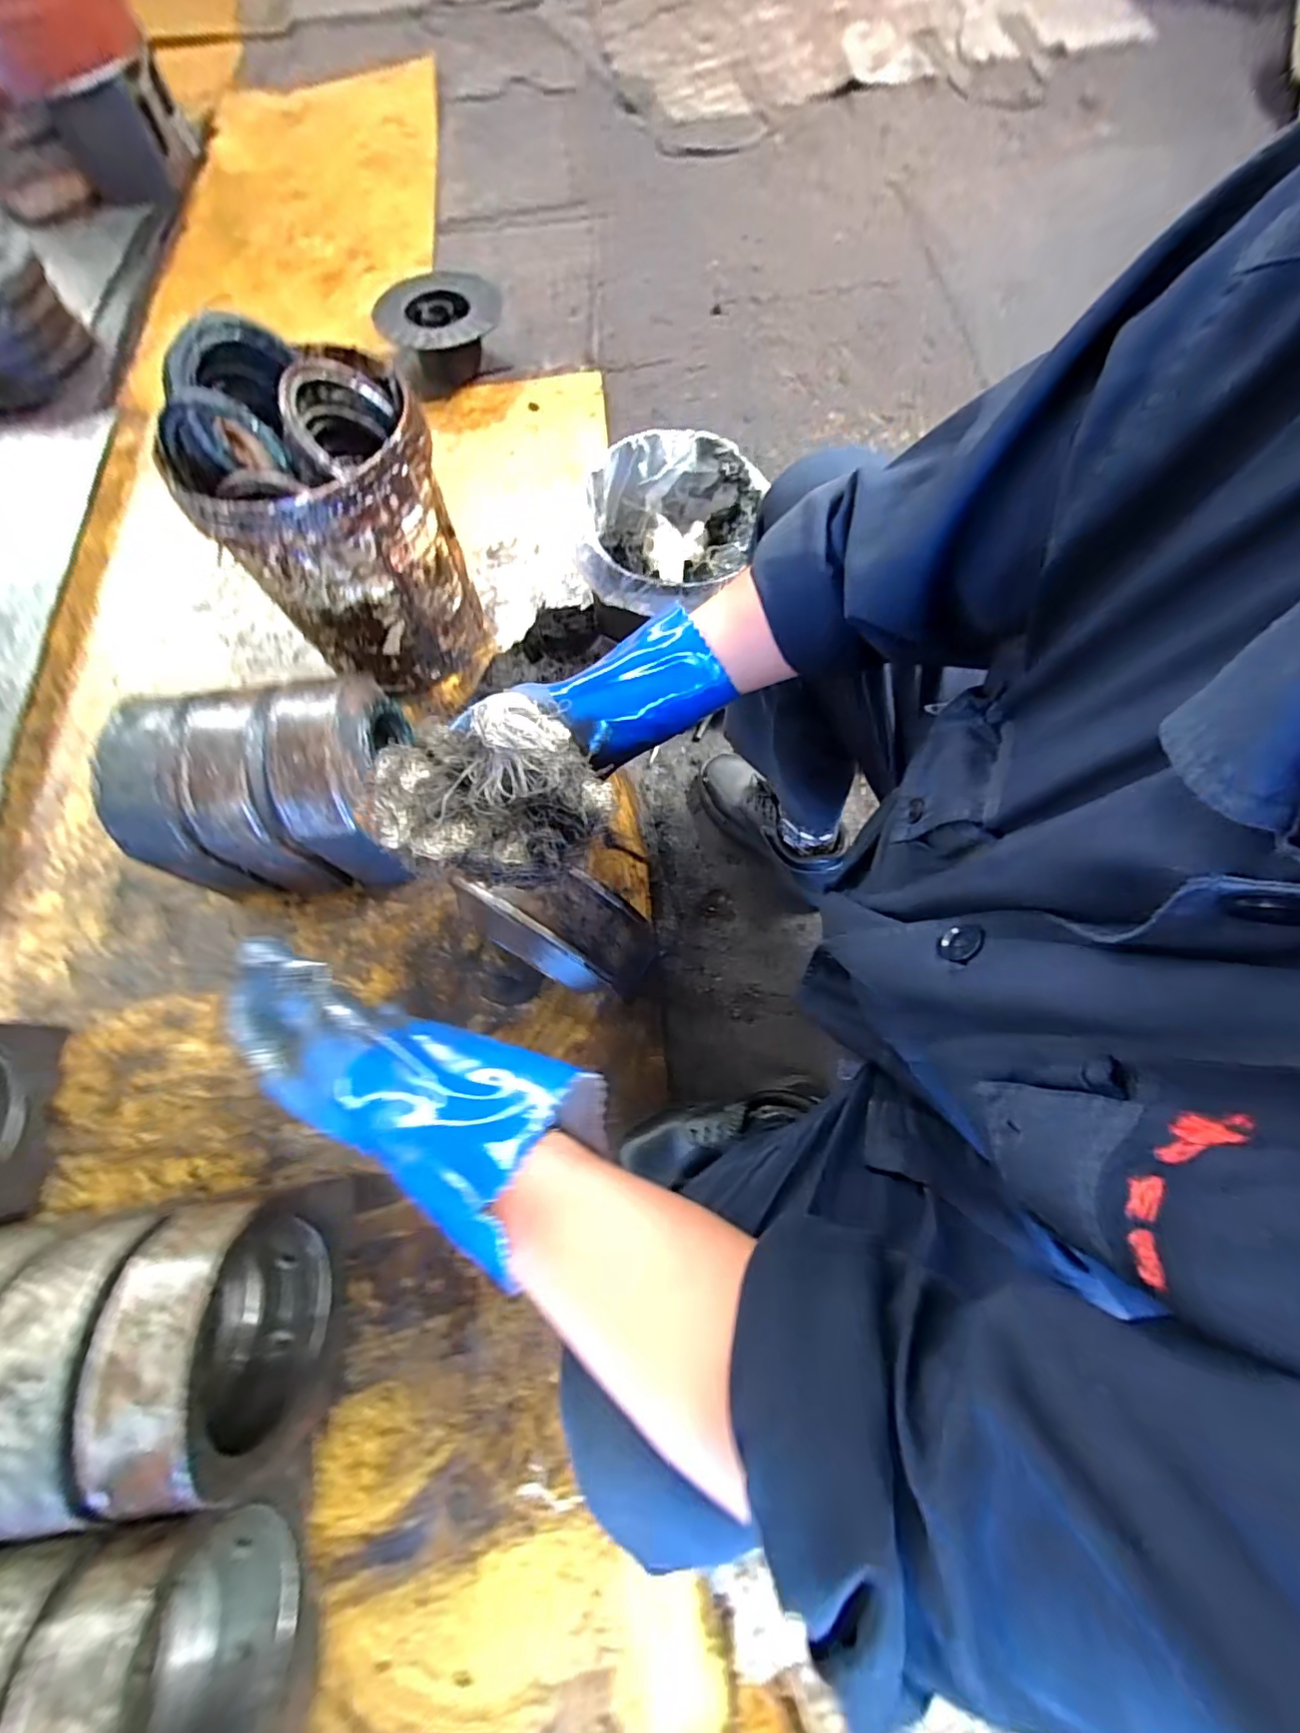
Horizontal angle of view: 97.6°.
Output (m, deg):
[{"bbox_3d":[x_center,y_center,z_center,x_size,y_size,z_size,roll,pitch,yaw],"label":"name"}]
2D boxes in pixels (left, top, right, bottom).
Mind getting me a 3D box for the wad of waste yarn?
[{"bbox_3d":[-0.108,-0.049,0.387,0.151,0.079,0.096,-1,69,-1],"label":"wad of waste yarn"}]

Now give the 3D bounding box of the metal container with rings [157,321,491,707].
[{"bbox_3d":[-0.413,-0.457,0.776,0.280,0.360,0.268,-32,73,-10],"label":"metal container with rings"}]

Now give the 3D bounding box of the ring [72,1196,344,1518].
[{"bbox_3d":[-0.382,0.429,0.534,0.092,0.221,0.212,-10,71,-1],"label":"ring"}]

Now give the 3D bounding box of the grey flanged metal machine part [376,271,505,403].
[{"bbox_3d":[-0.416,-1.076,1.150,0.230,0.103,0.214,0,70,1],"label":"grey flanged metal machine part"}]

